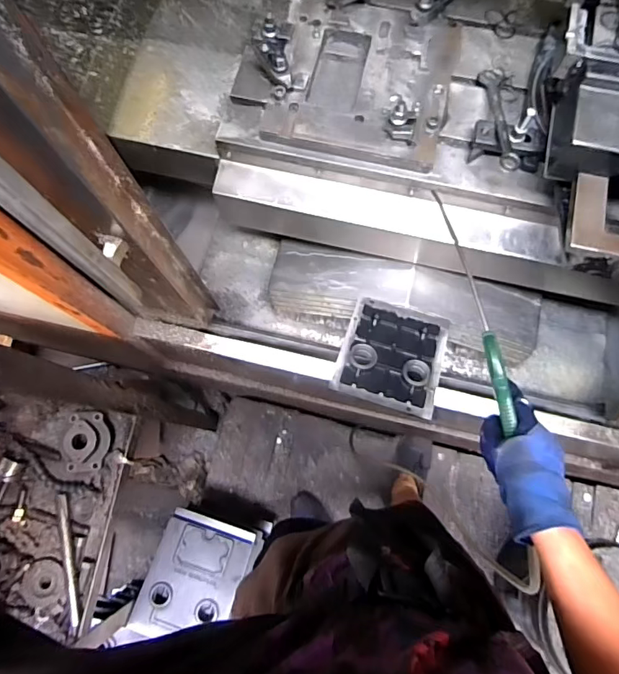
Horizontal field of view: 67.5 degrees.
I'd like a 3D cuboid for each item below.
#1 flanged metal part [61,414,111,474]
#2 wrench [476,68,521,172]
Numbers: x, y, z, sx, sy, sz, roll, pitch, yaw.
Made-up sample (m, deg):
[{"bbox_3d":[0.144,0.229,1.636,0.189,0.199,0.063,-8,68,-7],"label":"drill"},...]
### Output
[{"bbox_3d":[-0.458,0.221,0.956,0.090,0.045,0.110,-2,75,0],"label":"flanged metal part"},{"bbox_3d":[0.356,-0.413,0.873,0.047,0.031,0.294,4,58,2],"label":"wrench"}]

